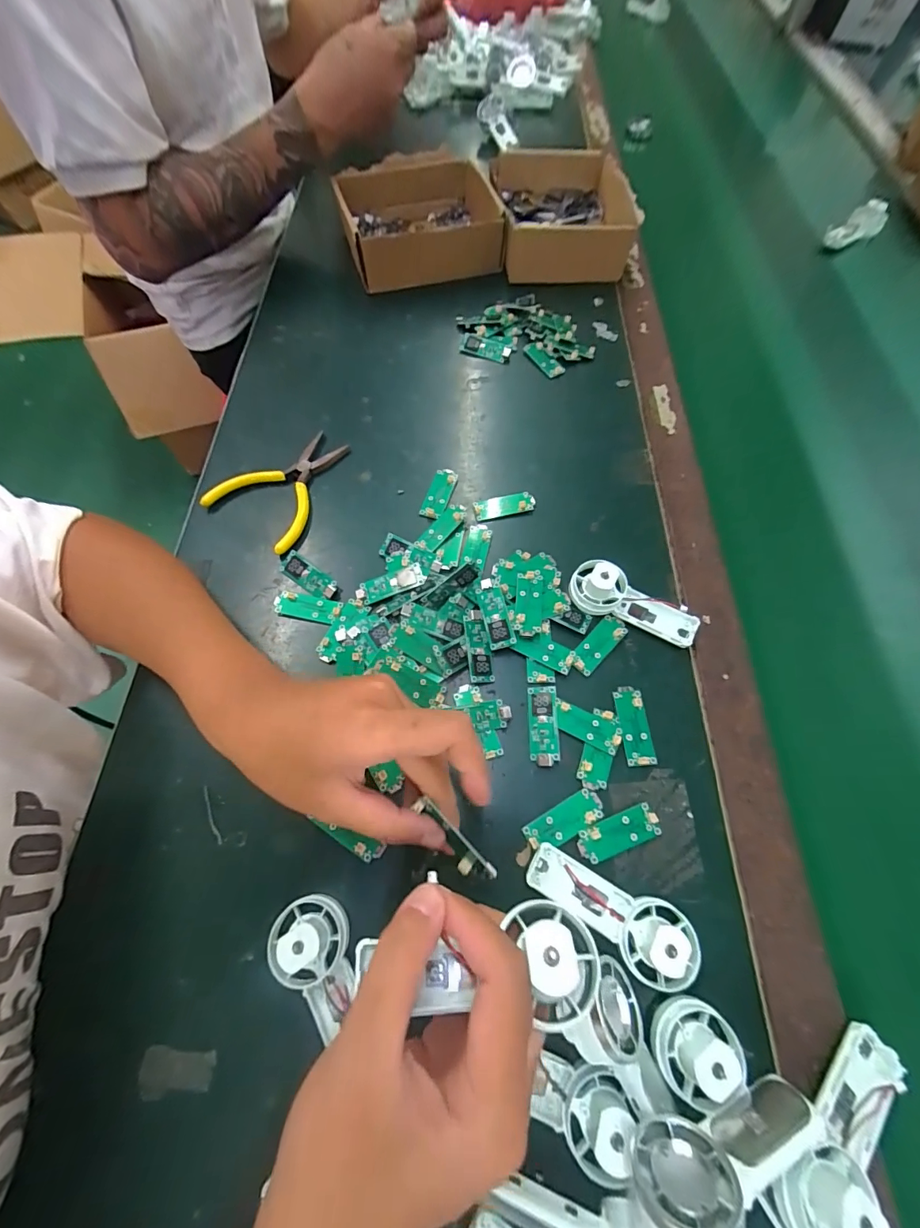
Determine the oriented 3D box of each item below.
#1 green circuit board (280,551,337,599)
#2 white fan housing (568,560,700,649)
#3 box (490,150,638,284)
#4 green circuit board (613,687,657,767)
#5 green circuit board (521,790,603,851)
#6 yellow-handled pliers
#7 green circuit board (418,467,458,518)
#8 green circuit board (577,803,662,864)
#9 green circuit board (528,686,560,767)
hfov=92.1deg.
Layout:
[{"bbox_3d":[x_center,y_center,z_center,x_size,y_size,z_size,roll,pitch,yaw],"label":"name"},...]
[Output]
[{"bbox_3d":[-0.118,-0.029,0.344,0.051,0.007,0.018,33,70,15],"label":"green circuit board"},{"bbox_3d":[0.126,-0.007,0.319,0.093,0.030,0.033,26,68,12],"label":"white fan housing"},{"bbox_3d":[0.119,-0.466,0.517,0.139,0.067,0.164,-3,65,-1],"label":"box"},{"bbox_3d":[0.116,0.074,0.297,0.020,0.004,0.051,-2,65,0],"label":"green circuit board"},{"bbox_3d":[0.064,0.127,0.272,0.050,0.004,0.019,-26,68,-11],"label":"green circuit board"},{"bbox_3d":[-0.149,-0.114,0.384,0.085,0.015,0.114,32,69,14],"label":"yellow-handled pliers"},{"bbox_3d":[-0.019,-0.104,0.381,0.020,0.005,0.050,18,67,9],"label":"green circuit board"},{"bbox_3d":[0.096,0.133,0.269,0.051,0.006,0.019,-19,66,-8],"label":"green circuit board"},{"bbox_3d":[0.056,0.074,0.297,0.019,0.005,0.052,1,65,1],"label":"green circuit board"}]

